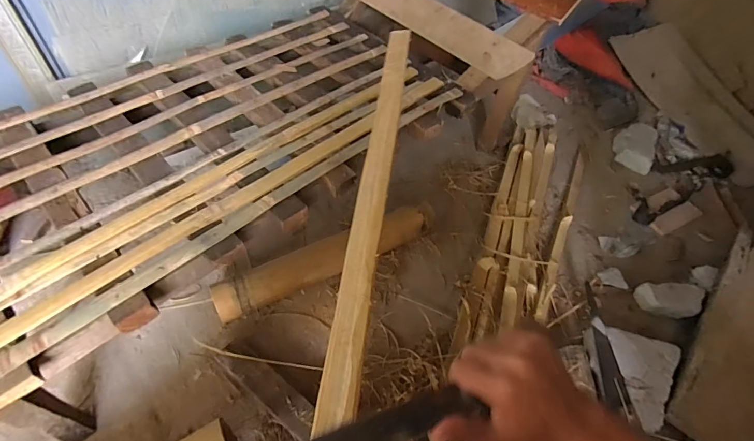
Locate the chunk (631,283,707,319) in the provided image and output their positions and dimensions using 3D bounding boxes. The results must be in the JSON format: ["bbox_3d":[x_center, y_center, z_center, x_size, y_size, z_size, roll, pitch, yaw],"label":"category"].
[{"bbox_3d":[0.759,0.204,0.991,0.160,0.052,0.093,-1,55,7],"label":"chunk"}]

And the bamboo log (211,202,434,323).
[{"bbox_3d":[-0.110,0.089,0.981,0.584,0.072,0.087,-23,57,-23],"label":"bamboo log"}]

